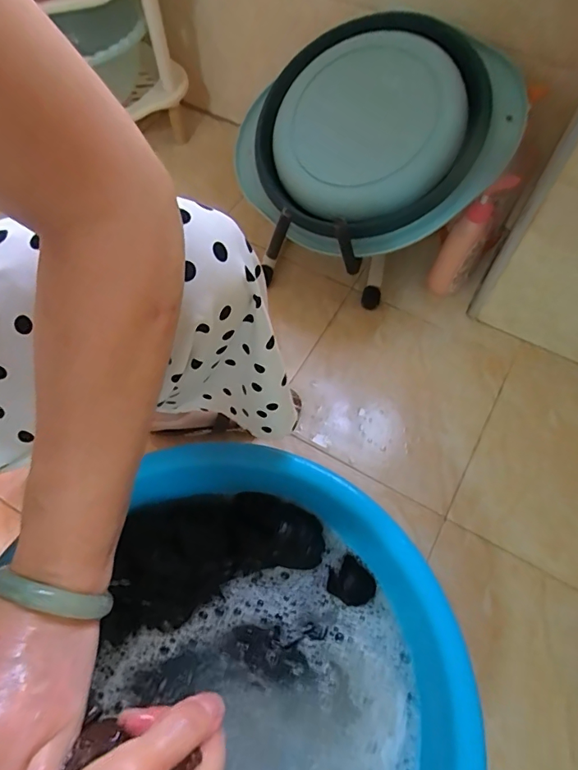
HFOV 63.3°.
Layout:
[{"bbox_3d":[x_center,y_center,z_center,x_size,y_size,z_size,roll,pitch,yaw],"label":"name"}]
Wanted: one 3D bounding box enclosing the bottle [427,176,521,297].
[{"bbox_3d":[0.282,-0.227,0.750,0.055,0.223,0.065,40,70,19],"label":"bottle"}]

